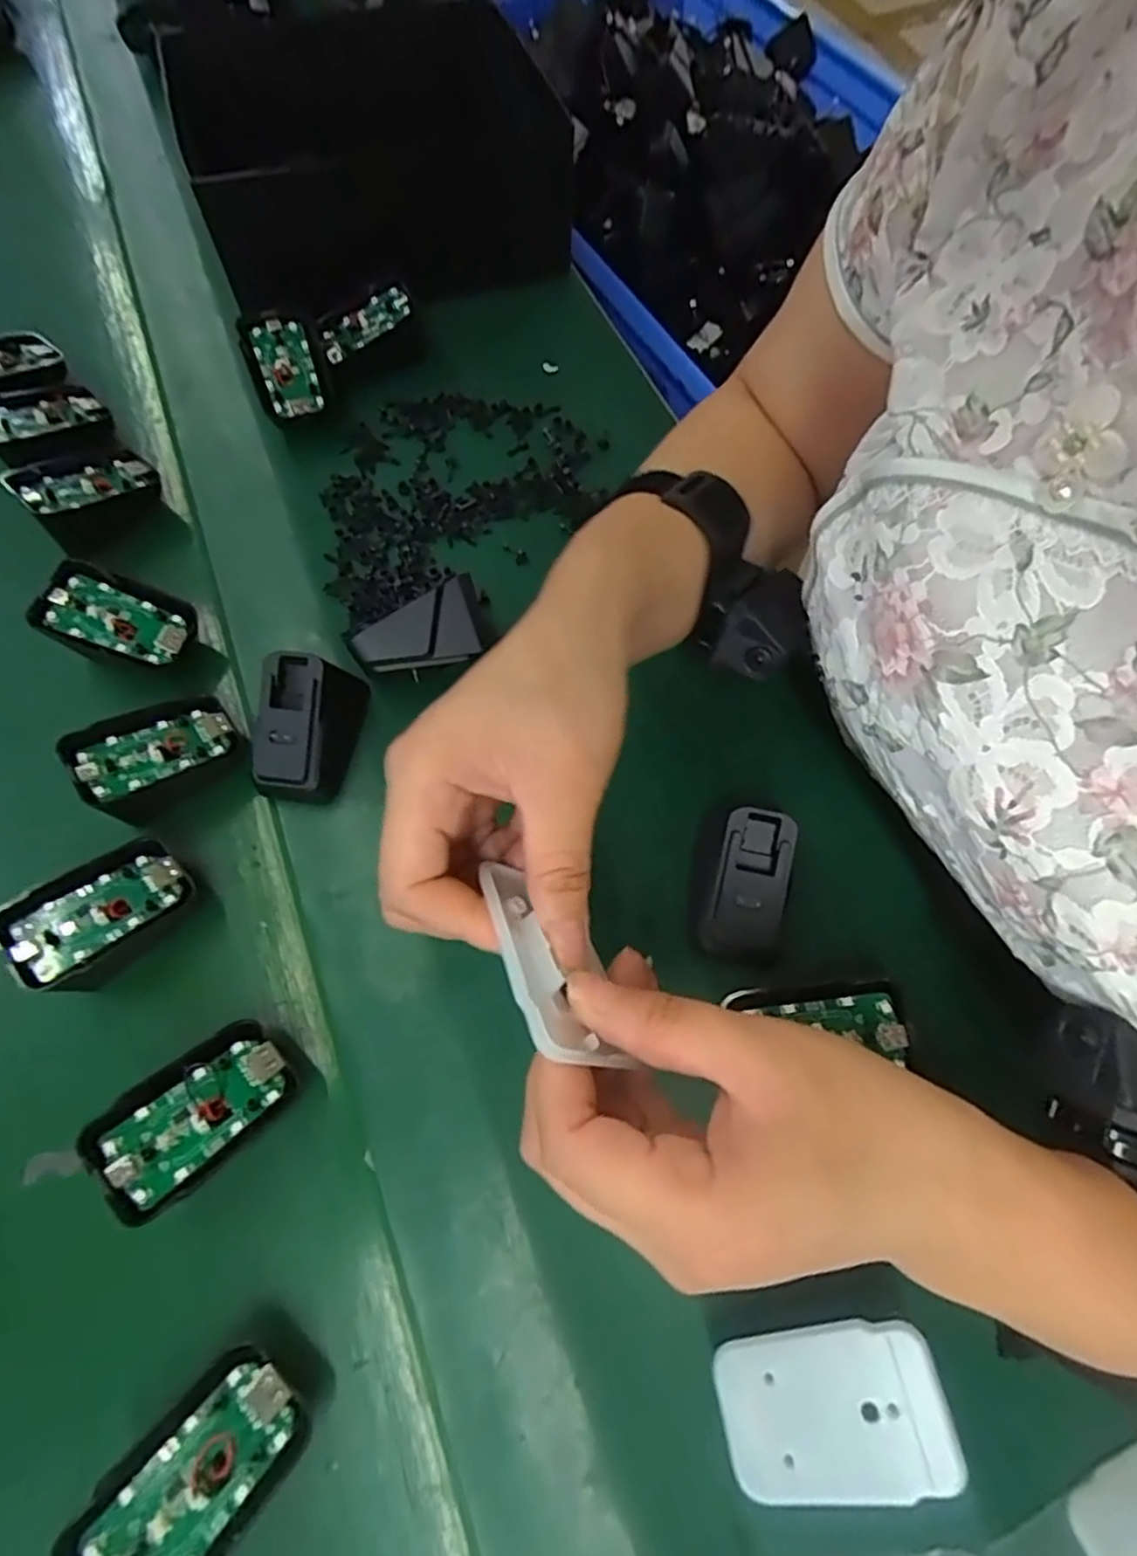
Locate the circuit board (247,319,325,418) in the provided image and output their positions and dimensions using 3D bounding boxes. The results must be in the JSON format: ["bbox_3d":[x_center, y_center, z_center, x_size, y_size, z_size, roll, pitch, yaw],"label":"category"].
[{"bbox_3d":[-0.175,-0.254,0.430,0.033,0.006,0.061,-18,88,-16],"label":"circuit board"}]

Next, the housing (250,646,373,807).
[{"bbox_3d":[-0.124,-0.025,0.331,0.042,0.039,0.067,7,67,5],"label":"housing"}]

